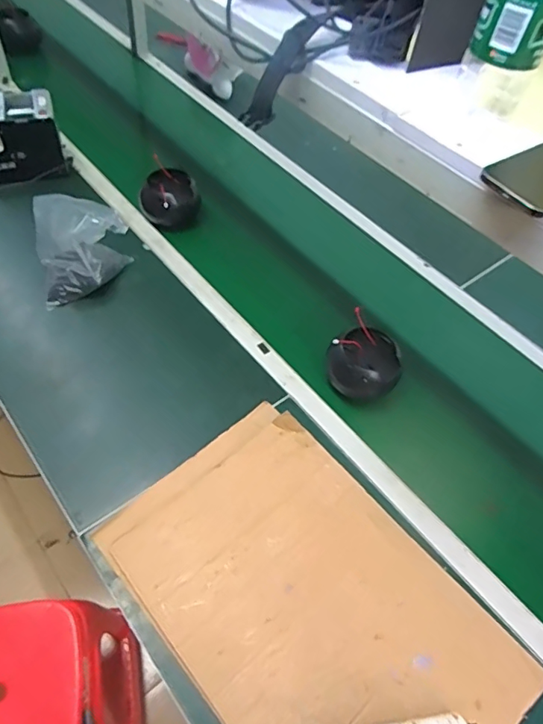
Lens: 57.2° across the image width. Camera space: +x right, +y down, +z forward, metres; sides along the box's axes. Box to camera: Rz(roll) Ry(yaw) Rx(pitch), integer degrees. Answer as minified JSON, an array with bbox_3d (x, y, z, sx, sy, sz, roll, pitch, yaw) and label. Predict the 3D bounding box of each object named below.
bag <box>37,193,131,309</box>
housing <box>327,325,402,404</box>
[{"bbox_3d":[-0.356,-0.216,0.940,0.183,0.152,0.122,-20,59,-18],"label":"bag"},{"bbox_3d":[0.168,-0.006,0.868,0.119,0.100,0.124,2,55,-4],"label":"housing"}]

